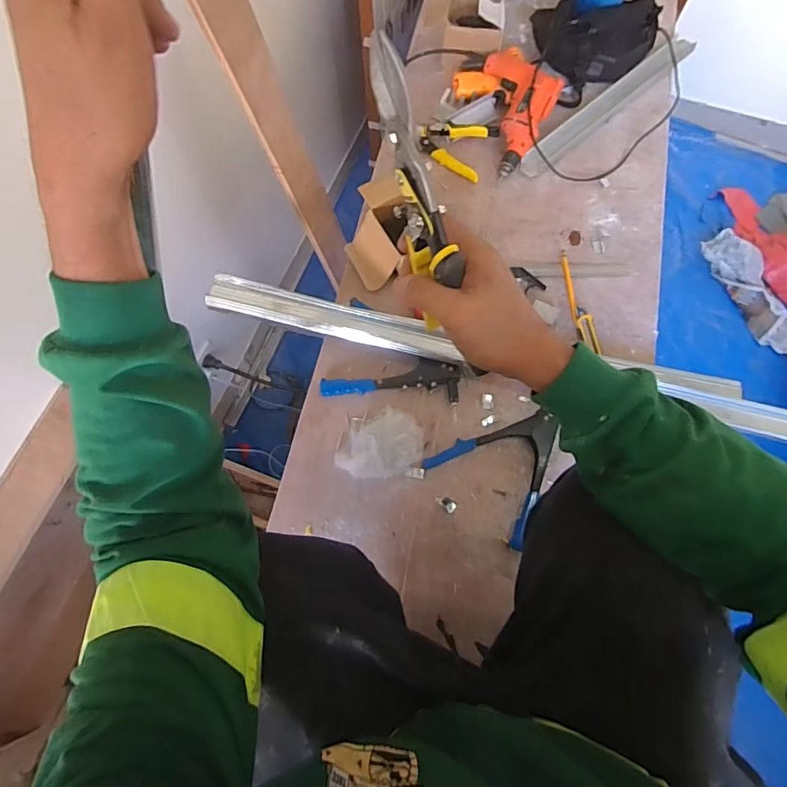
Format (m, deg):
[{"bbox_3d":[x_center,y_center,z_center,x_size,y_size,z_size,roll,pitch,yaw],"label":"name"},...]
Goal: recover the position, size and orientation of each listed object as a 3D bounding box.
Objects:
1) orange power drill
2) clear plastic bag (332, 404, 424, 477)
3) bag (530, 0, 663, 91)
[{"bbox_3d":[0.277,-0.605,0.985,0.154,0.102,0.244,-6,72,-2],"label":"orange power drill"},{"bbox_3d":[-0.025,0.086,0.791,0.153,0.061,0.115,-29,74,-9],"label":"clear plastic bag"},{"bbox_3d":[0.439,-0.784,1.029,0.266,0.121,0.150,13,72,5],"label":"bag"}]

